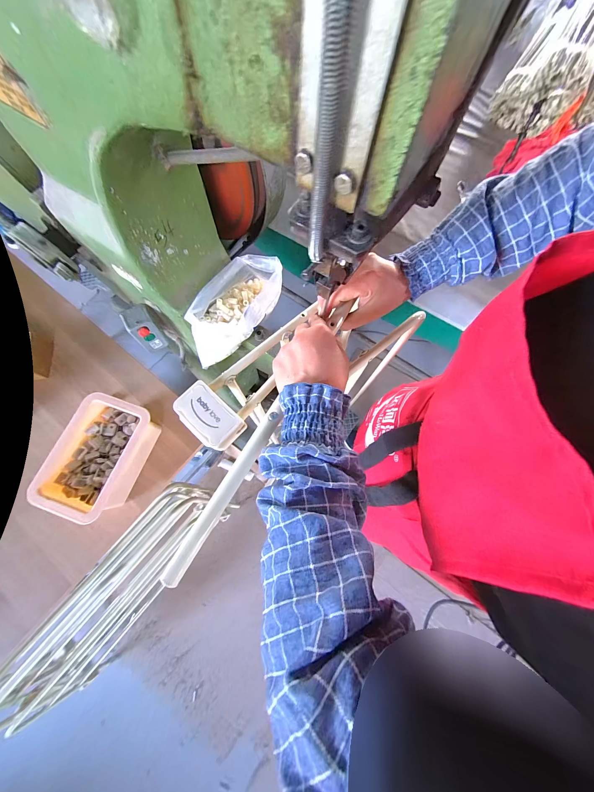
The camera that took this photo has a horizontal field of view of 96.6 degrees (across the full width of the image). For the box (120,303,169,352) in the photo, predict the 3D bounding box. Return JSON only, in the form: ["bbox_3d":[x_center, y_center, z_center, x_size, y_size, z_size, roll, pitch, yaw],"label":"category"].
[{"bbox_3d":[-0.300,-0.135,0.530,0.054,0.078,0.052,-29,74,-10],"label":"box"}]

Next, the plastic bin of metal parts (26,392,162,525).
[{"bbox_3d":[-0.371,0.113,0.515,0.134,0.096,0.211,19,72,5],"label":"plastic bin of metal parts"}]

